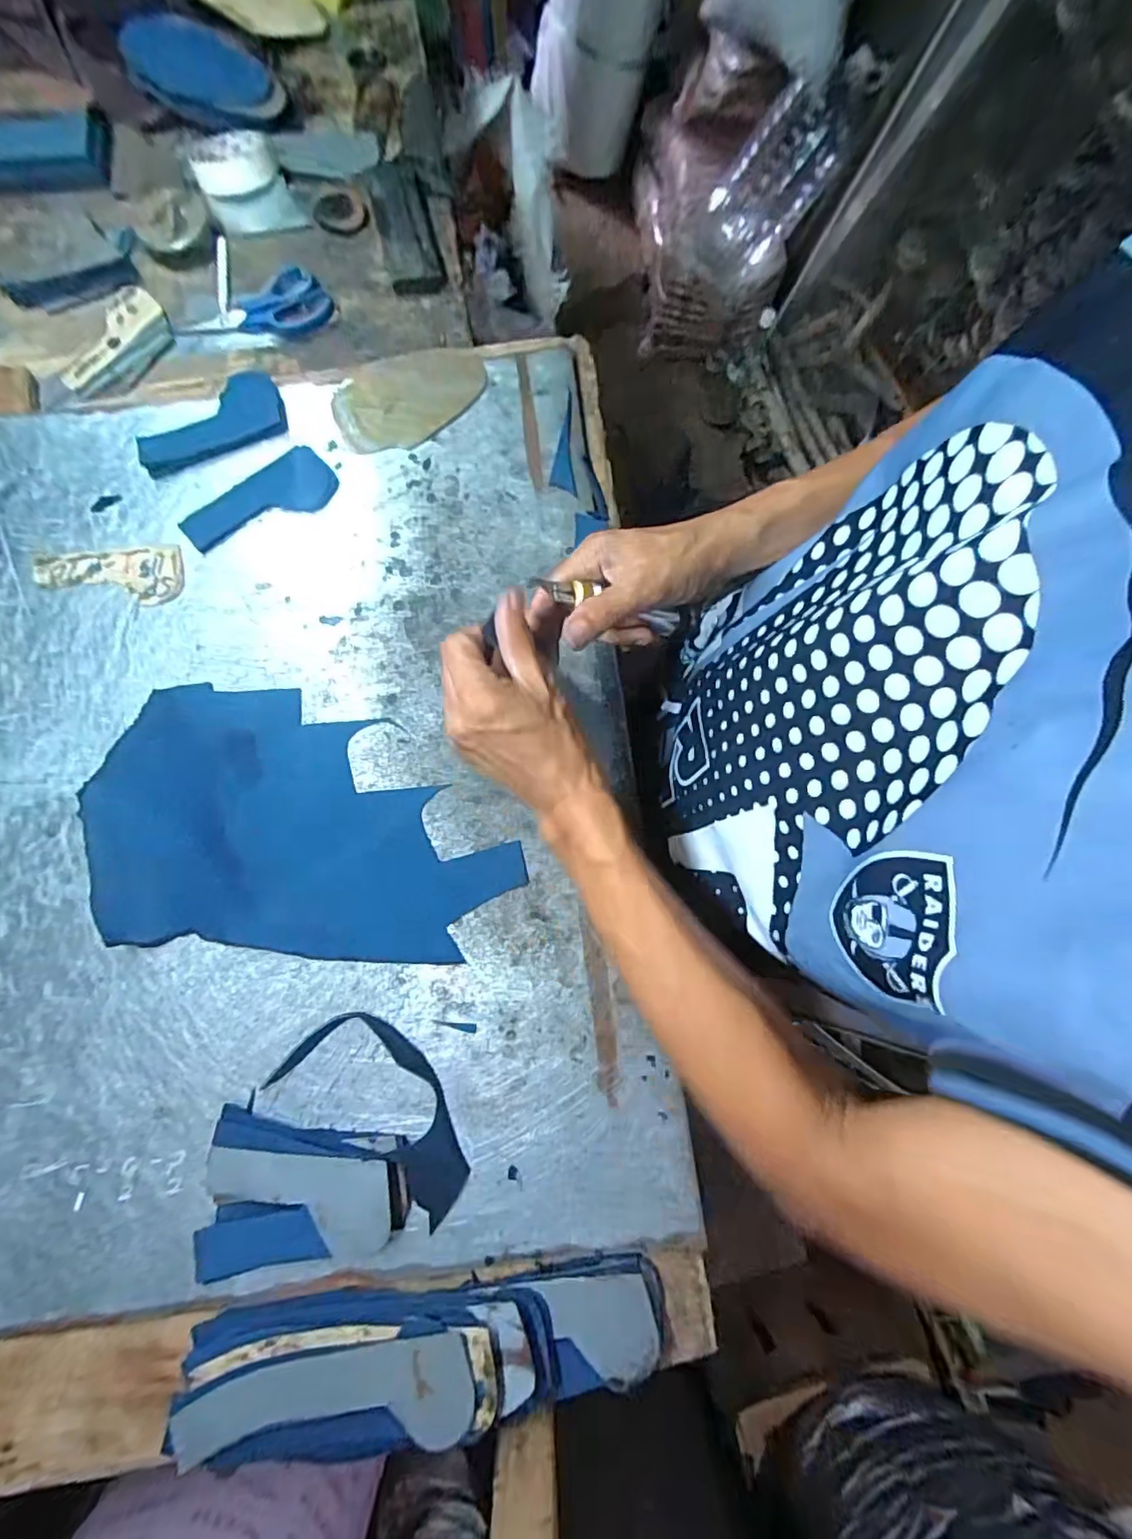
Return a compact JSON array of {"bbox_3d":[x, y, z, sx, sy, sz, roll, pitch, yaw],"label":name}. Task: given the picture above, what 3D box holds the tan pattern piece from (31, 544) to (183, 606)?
[{"bbox_3d":[-0.409,-0.170,0.520,0.129,0.004,0.053,-5,79,-2],"label":"tan pattern piece"}]

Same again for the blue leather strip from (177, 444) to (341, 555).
[{"bbox_3d":[-0.279,-0.244,0.532,0.138,0.012,0.053,-32,81,-7],"label":"blue leather strip"}]

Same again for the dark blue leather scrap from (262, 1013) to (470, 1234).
[{"bbox_3d":[-0.136,0.253,0.440,0.164,0.014,0.082,38,81,7],"label":"dark blue leather scrap"}]

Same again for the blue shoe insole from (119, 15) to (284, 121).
[{"bbox_3d":[-0.402,-0.787,0.648,0.171,0.024,0.105,16,79,3],"label":"blue shoe insole"}]

